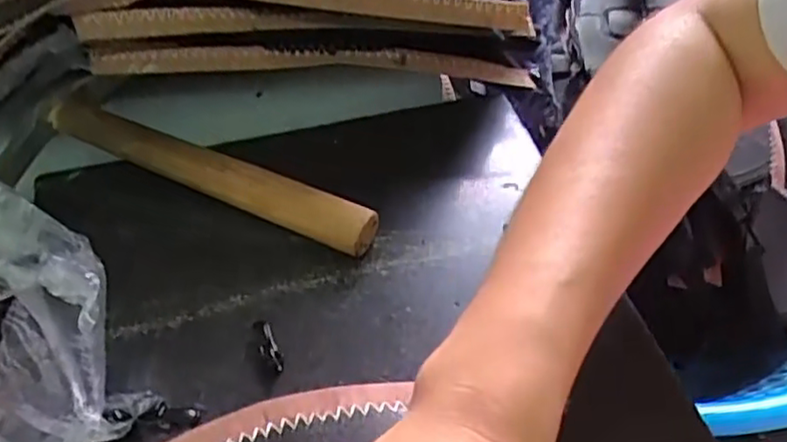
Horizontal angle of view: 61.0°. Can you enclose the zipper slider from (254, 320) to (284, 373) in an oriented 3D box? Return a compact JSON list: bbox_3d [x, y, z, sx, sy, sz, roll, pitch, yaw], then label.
[{"bbox_3d":[-0.058,0.058,0.312,0.009,0.005,0.029,-16,50,-13],"label":"zipper slider"}]

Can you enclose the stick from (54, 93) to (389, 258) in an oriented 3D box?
[{"bbox_3d":[-0.109,-0.027,0.379,0.215,0.024,0.022,18,51,20],"label":"stick"}]

